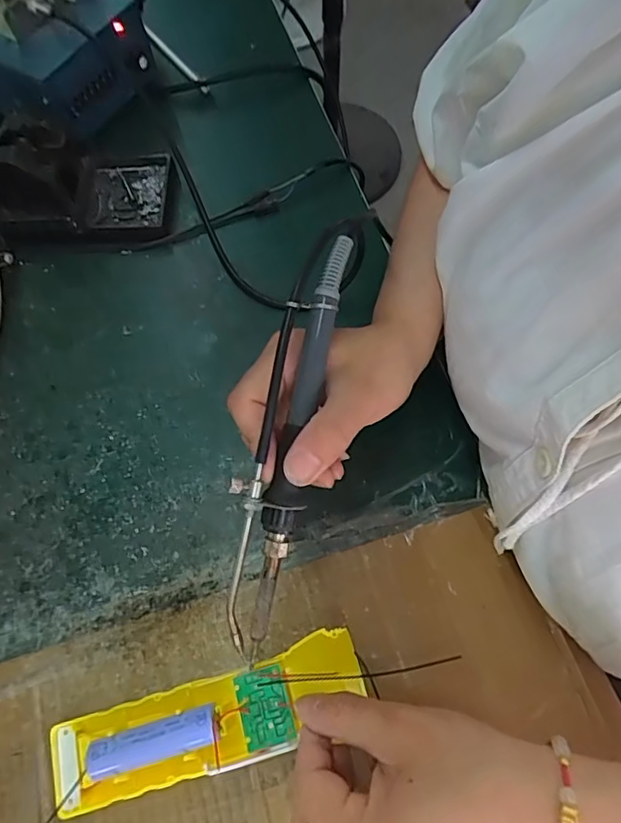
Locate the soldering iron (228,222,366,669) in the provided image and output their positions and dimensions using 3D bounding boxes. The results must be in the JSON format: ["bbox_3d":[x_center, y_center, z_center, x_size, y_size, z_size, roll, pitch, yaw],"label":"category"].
[{"bbox_3d":[-0.010,0.006,0.263,0.030,0.031,0.218,13,86,6],"label":"soldering iron"}]

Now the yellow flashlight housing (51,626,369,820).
[{"bbox_3d":[-0.051,0.155,0.267,0.157,0.017,0.044,-20,68,-3],"label":"yellow flashlight housing"}]

